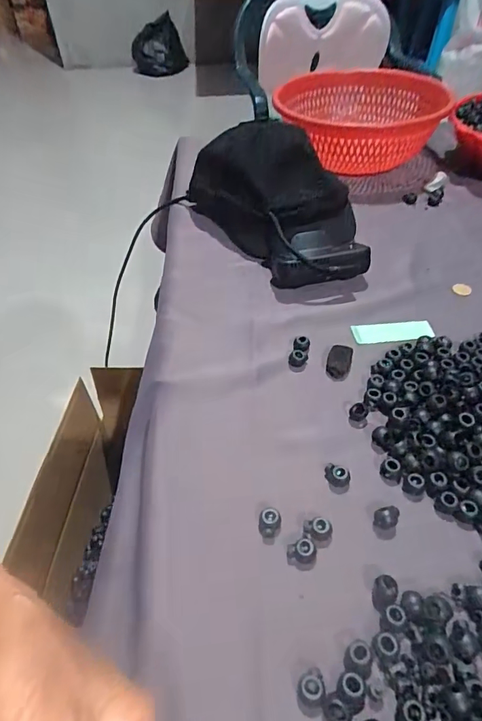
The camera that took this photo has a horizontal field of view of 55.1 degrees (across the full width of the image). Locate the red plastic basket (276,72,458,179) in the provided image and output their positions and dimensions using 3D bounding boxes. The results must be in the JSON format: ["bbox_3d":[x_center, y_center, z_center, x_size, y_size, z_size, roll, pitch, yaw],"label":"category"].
[{"bbox_3d":[0.184,-0.374,0.735,0.253,0.093,0.261,7,47,12],"label":"red plastic basket"}]

